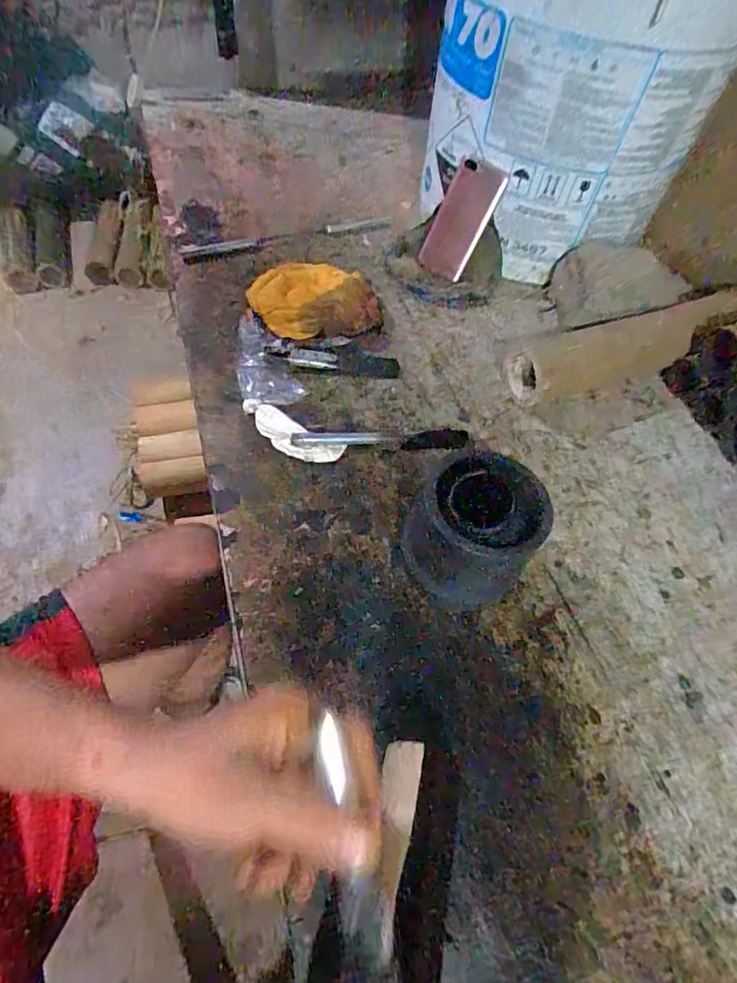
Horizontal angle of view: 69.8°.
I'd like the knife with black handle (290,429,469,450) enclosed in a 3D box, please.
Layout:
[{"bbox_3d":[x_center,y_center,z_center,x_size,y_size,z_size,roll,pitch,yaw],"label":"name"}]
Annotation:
[{"bbox_3d":[0.016,-0.055,0.559,0.186,0.021,0.027,-2,55,-10],"label":"knife with black handle"}]

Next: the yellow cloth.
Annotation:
[{"bbox_3d":[-0.068,-0.245,0.670,0.154,0.029,0.139,-7,56,-14],"label":"yellow cloth"}]

